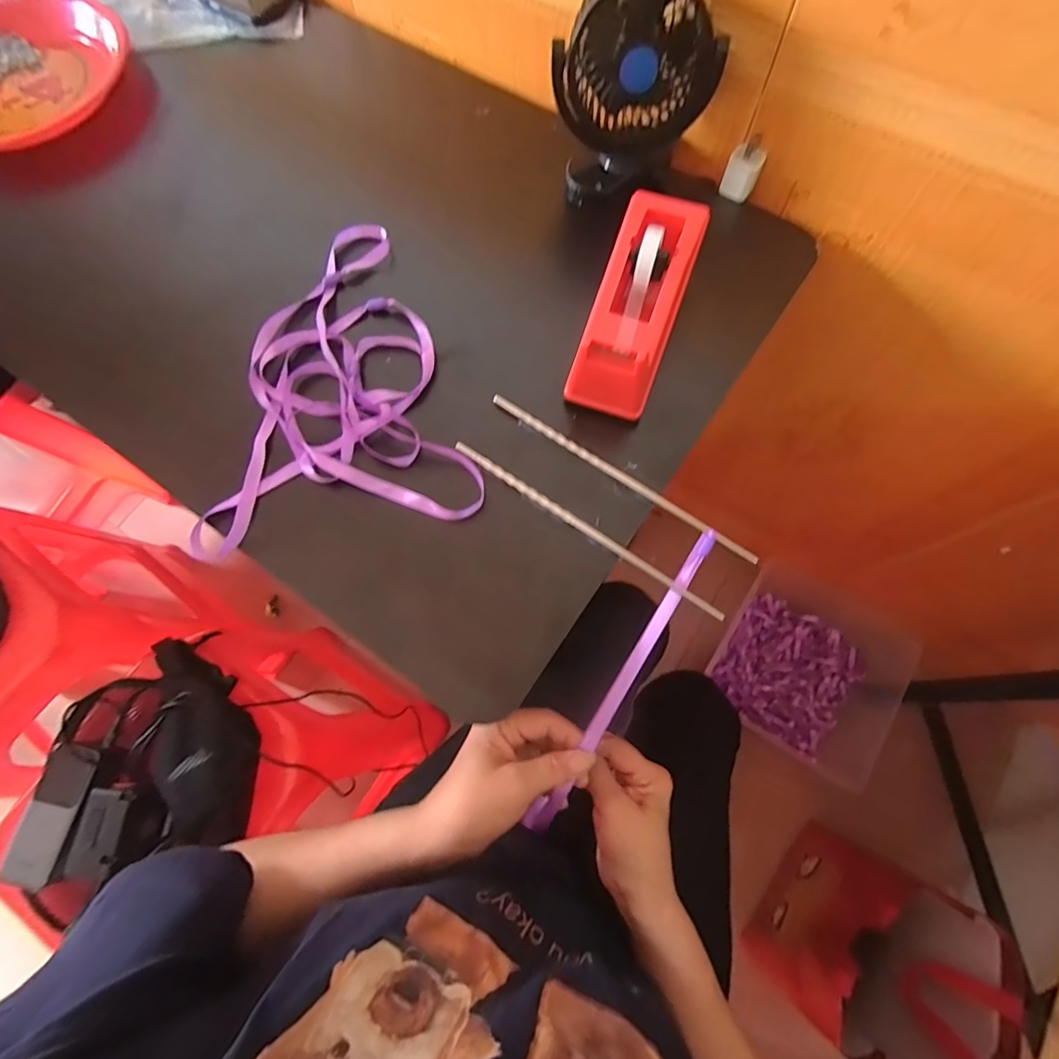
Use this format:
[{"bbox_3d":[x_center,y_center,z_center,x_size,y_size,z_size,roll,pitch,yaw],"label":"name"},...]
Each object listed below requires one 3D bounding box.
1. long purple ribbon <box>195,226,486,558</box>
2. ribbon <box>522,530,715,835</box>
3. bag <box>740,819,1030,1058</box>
[{"bbox_3d":[-0.153,-0.123,0.406,0.198,0.014,0.266,-8,71,-4],"label":"long purple ribbon"},{"bbox_3d":[0.065,0.112,0.371,0.014,0.009,0.246,30,94,9],"label":"ribbon"},{"bbox_3d":[0.479,0.598,0.750,0.167,0.282,0.224,31,75,12],"label":"bag"}]

